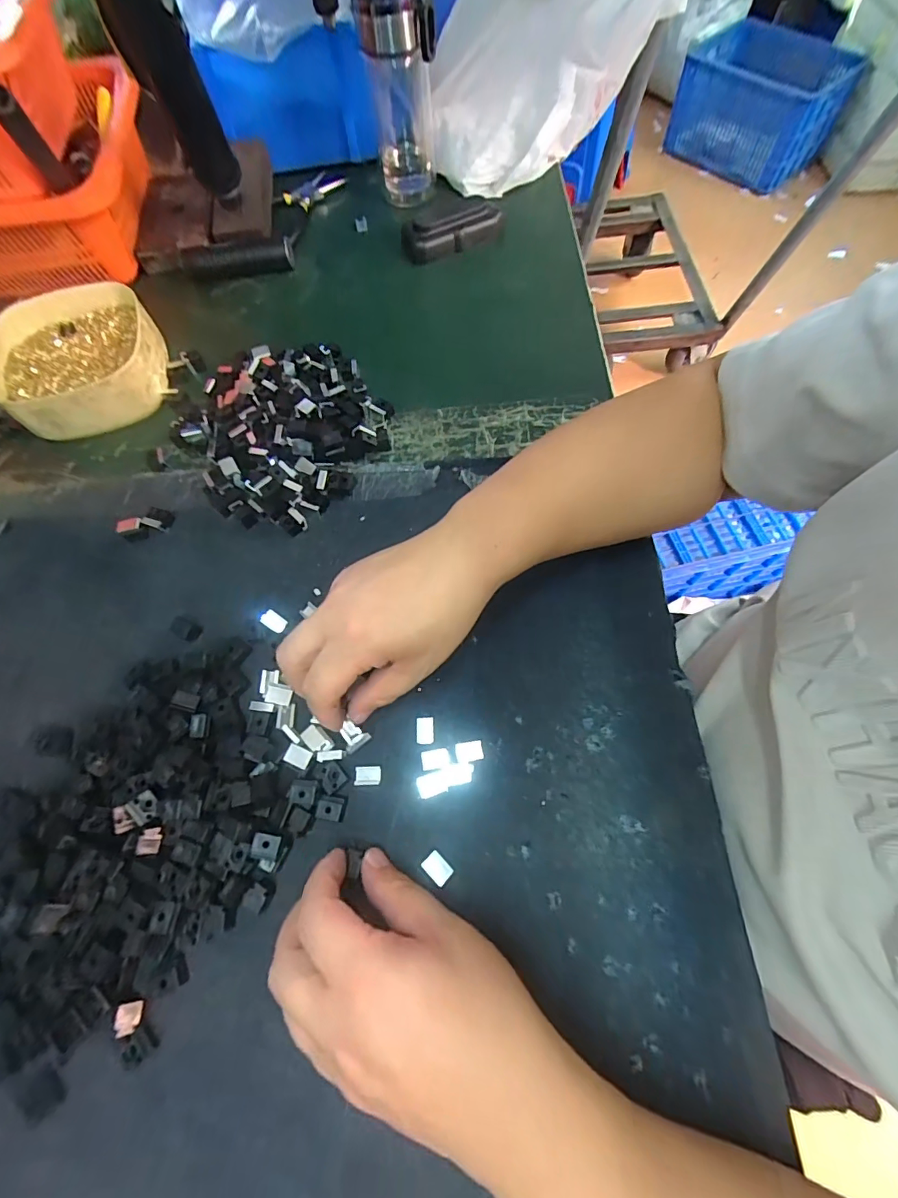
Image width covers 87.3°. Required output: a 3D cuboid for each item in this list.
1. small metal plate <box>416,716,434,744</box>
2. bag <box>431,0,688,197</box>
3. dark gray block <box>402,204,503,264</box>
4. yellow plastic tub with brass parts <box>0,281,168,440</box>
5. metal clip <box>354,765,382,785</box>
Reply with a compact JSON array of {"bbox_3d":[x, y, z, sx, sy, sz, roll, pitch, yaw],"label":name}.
[{"bbox_3d":[-0.016,0.086,0.310,0.012,0.004,0.017,-3,67,2],"label":"small metal plate"},{"bbox_3d":[0.096,-0.535,0.447,0.226,0.206,0.151,9,68,7],"label":"bag"},{"bbox_3d":[0.006,-0.385,0.496,0.105,0.025,0.037,-26,68,-8],"label":"dark gray block"},{"bbox_3d":[-0.349,-0.230,0.446,0.147,0.042,0.154,-1,67,3],"label":"yellow plastic tub with brass parts"},{"bbox_3d":[-0.052,0.113,0.302,0.016,0.004,0.012,-2,67,2],"label":"metal clip"}]

